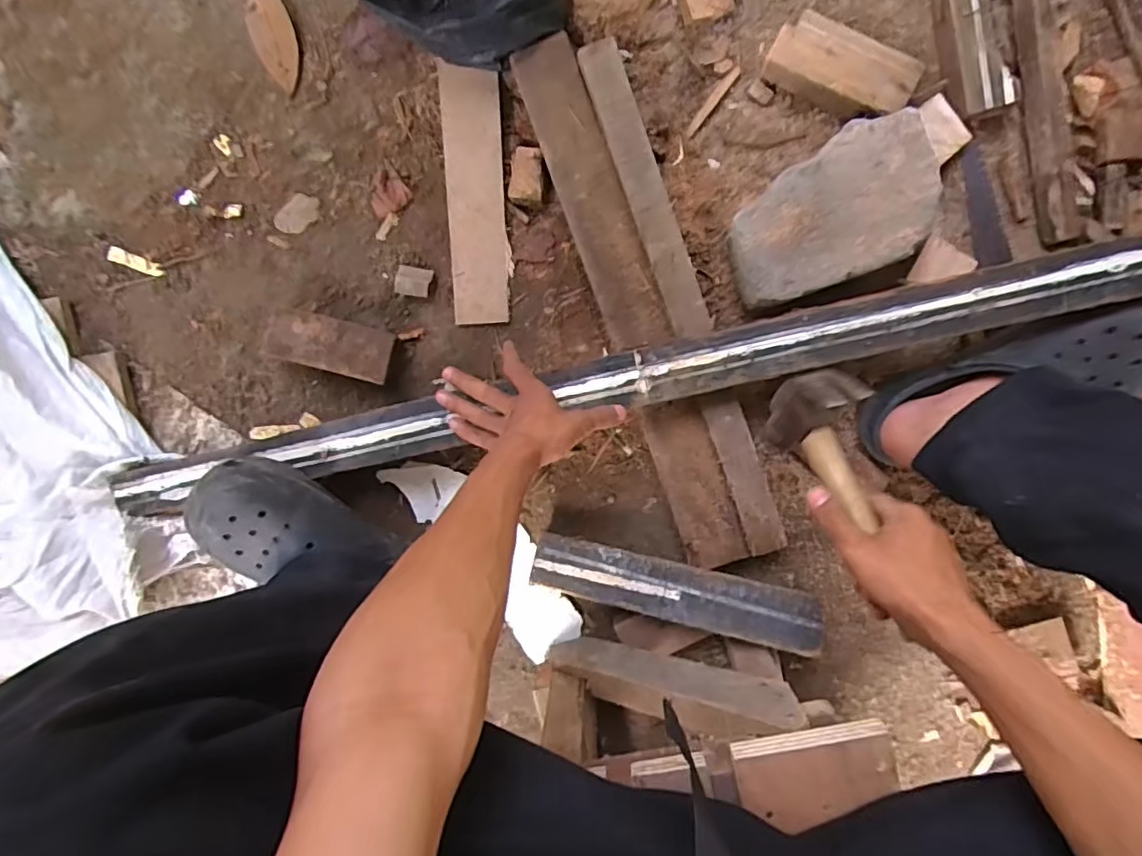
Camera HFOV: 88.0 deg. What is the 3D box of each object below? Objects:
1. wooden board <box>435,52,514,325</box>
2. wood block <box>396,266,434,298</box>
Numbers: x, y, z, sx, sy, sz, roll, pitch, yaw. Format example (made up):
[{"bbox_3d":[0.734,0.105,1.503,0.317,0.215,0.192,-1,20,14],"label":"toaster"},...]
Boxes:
[{"bbox_3d":[-0.101,-0.243,0.629,0.062,0.013,0.257,-3,96,1],"label":"wooden board"},{"bbox_3d":[-0.171,-0.158,0.640,0.039,0.016,0.030,9,96,0],"label":"wood block"}]

